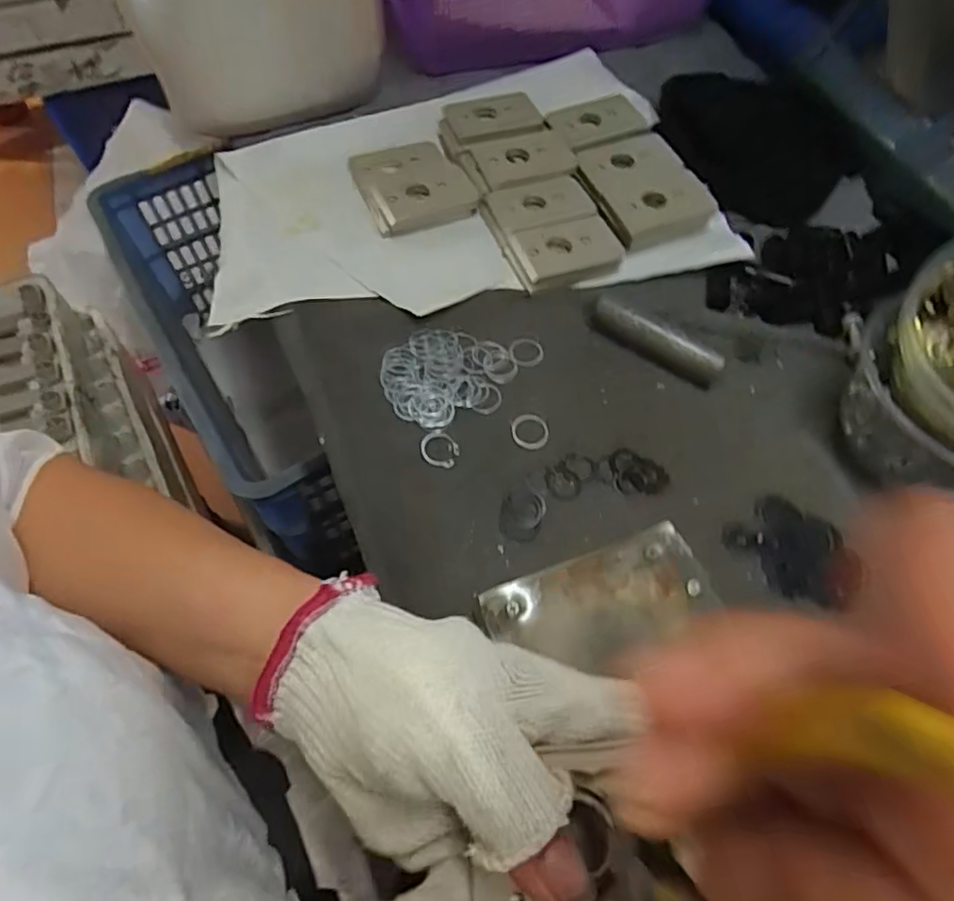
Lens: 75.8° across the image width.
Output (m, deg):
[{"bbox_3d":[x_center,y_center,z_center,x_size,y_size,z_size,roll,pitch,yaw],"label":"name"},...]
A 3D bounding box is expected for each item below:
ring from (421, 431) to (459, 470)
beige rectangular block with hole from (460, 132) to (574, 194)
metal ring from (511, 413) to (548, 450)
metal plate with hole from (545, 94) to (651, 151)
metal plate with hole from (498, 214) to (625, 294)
[{"bbox_3d":[-0.023,-0.001,0.381,0.024,0.004,0.025,0,59,1],"label":"ring"},{"bbox_3d":[0.034,-0.237,0.501,0.083,0.012,0.051,-18,61,-10],"label":"beige rectangular block with hole"},{"bbox_3d":[0.034,-0.013,0.388,0.024,0.004,0.026,0,59,1],"label":"metal ring"},{"bbox_3d":[0.101,-0.280,0.521,0.072,0.012,0.048,-22,61,-12],"label":"metal plate with hole"},{"bbox_3d":[0.065,-0.149,0.461,0.081,0.015,0.055,-14,60,-8],"label":"metal plate with hole"}]

